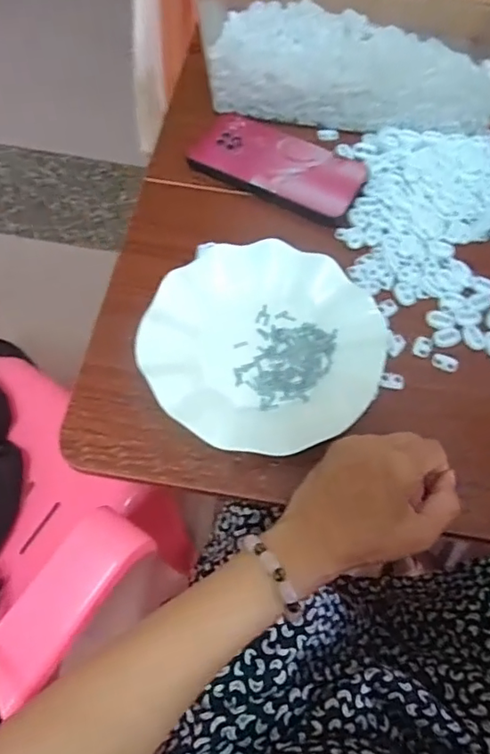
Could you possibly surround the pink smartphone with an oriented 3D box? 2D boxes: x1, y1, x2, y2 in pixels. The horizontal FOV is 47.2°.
[{"bbox_3d":[0.035,-0.211,0.543,0.163,0.013,0.088,24,65,9],"label":"pink smartphone"}]

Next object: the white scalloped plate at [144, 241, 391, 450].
[{"bbox_3d":[0.015,-0.026,0.448,0.183,0.019,0.177,1,64,-2],"label":"white scalloped plate"}]

